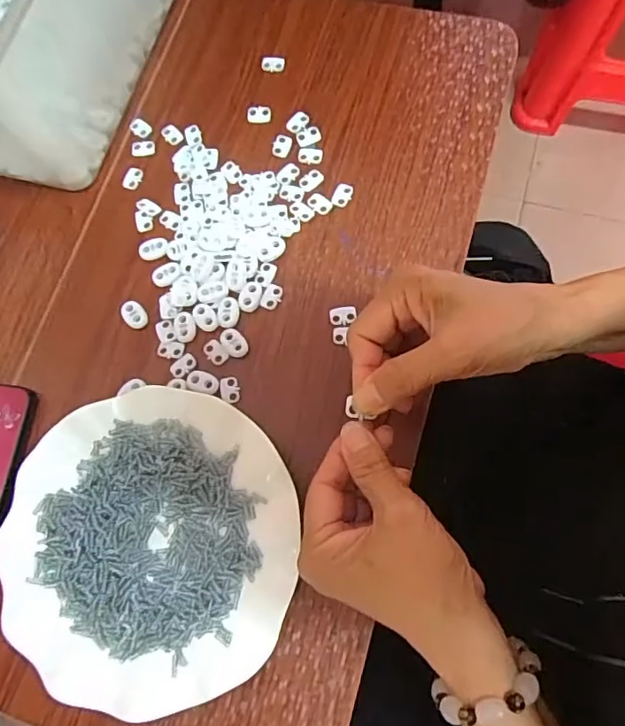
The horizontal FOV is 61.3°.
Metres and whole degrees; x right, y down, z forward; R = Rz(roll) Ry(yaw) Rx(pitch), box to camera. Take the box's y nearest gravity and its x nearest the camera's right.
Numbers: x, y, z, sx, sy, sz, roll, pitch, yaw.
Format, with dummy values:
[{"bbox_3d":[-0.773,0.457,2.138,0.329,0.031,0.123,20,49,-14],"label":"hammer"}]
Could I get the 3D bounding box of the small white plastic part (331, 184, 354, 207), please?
[{"bbox_3d":[0.023,-0.128,0.401,0.013,0.004,0.019,26,77,9],"label":"small white plastic part"}]

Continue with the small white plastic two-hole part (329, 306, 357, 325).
[{"bbox_3d":[0.021,-0.034,0.375,0.019,0.005,0.013,-7,75,0],"label":"small white plastic two-hole part"}]

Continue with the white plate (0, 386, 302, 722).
[{"bbox_3d":[-0.102,0.109,0.330,0.180,0.029,0.179,-1,74,4],"label":"white plate"}]

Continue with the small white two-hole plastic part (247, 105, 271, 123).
[{"bbox_3d":[-0.044,-0.202,0.427,0.019,0.006,0.011,-2,75,1],"label":"small white two-hole plastic part"}]

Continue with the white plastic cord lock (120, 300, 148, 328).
[{"bbox_3d":[-0.131,-0.036,0.387,0.015,0.006,0.023,-44,76,-8],"label":"white plastic cord lock"}]

